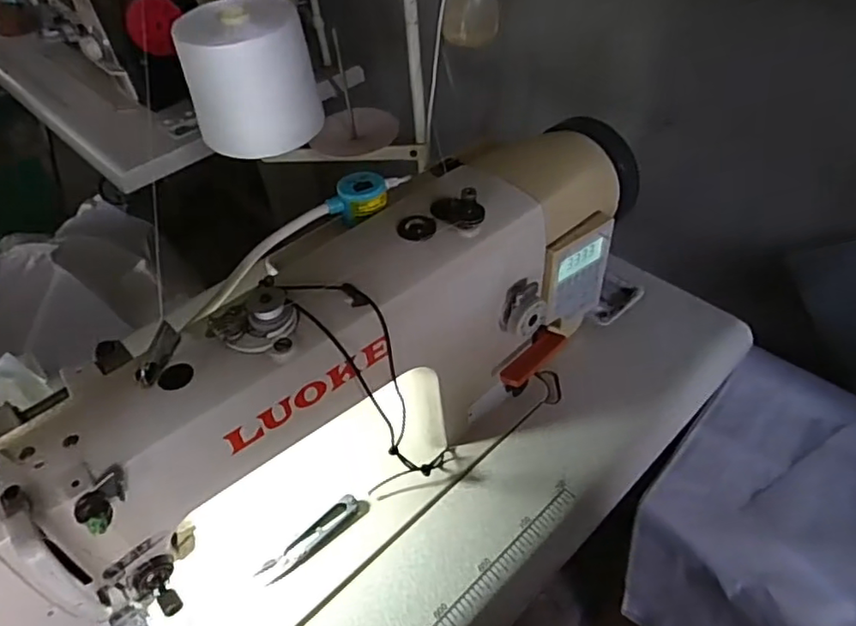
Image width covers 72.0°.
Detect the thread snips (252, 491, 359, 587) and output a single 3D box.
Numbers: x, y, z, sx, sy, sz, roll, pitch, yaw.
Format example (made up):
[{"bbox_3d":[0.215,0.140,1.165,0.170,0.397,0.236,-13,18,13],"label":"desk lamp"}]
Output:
[{"bbox_3d":[-0.100,0.193,0.505,0.095,0.010,0.020,-33,52,-26],"label":"thread snips"}]

